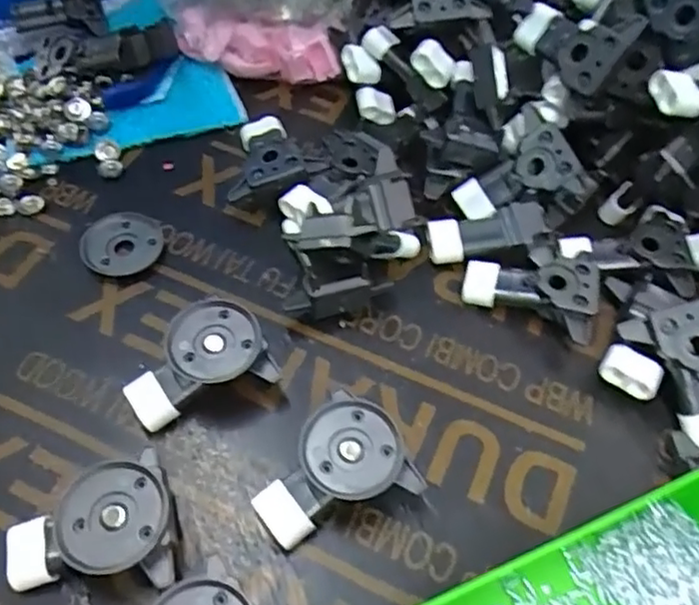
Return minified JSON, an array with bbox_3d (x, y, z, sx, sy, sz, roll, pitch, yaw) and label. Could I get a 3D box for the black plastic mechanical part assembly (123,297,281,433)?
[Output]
[{"bbox_3d":[-0.072,0.028,0.301,0.066,0.029,0.041,-19,59,-15],"label":"black plastic mechanical part assembly"}]

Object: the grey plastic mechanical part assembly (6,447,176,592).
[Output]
[{"bbox_3d":[-0.103,0.094,0.256,0.067,0.028,0.045,-13,58,-11],"label":"grey plastic mechanical part assembly"}]

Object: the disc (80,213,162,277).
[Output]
[{"bbox_3d":[-0.125,-0.033,0.350,0.042,0.009,0.042,1,56,-2],"label":"disc"}]

